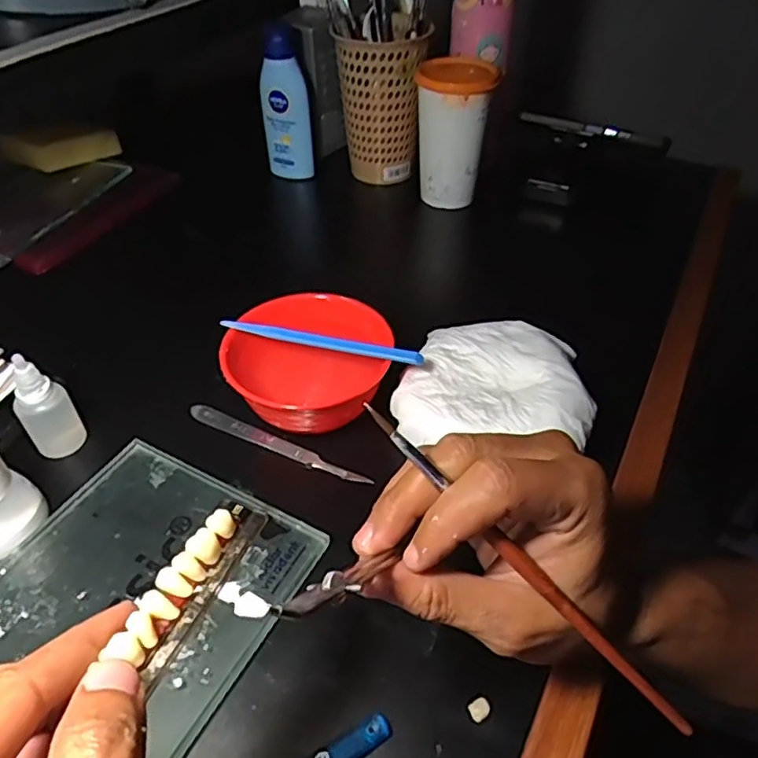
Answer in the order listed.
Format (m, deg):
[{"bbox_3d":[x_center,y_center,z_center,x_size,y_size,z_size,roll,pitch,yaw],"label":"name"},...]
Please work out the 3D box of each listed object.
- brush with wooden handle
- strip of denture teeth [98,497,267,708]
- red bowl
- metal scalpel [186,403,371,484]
[{"bbox_3d":[0.057,0.073,0.236,0.177,0.005,0.005,45,54,-2],"label":"brush with wooden handle"},{"bbox_3d":[-0.060,0.065,0.203,0.018,0.008,0.063,19,45,15],"label":"strip of denture teeth"},{"bbox_3d":[-0.048,-0.011,0.423,0.107,0.045,0.095,-5,44,-6],"label":"red bowl"},{"bbox_3d":[-0.069,0.043,0.410,0.137,0.009,0.012,20,47,19],"label":"metal scalpel"}]

